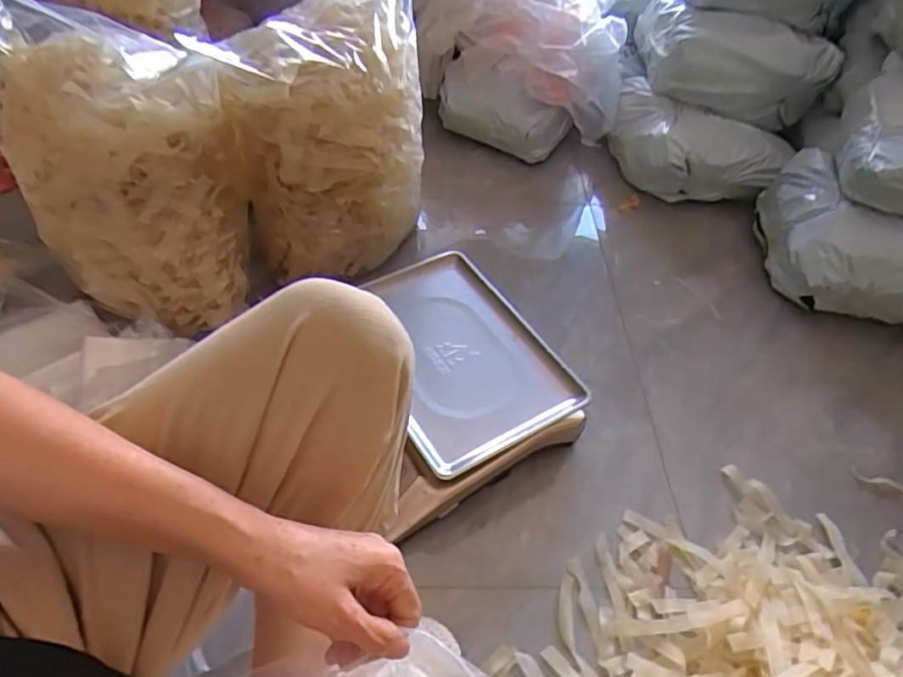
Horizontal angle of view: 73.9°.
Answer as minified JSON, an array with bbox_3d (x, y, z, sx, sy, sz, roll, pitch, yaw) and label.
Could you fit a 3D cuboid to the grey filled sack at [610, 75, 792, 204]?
[{"bbox_3d":[0.480,-0.361,1.153,0.332,0.157,0.148,9,49,3],"label":"grey filled sack"}]

